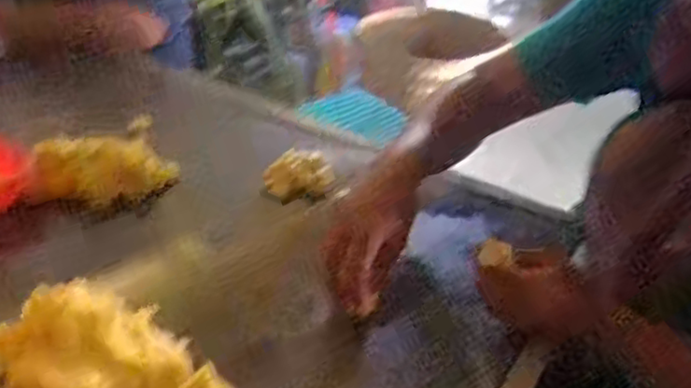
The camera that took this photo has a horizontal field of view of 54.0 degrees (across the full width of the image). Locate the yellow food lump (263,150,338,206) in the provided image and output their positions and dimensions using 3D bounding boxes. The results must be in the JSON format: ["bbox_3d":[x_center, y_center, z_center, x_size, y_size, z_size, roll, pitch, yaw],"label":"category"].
[{"bbox_3d":[-0.052,-0.020,0.790,0.083,0.047,0.046,-6,36,-13],"label":"yellow food lump"}]

